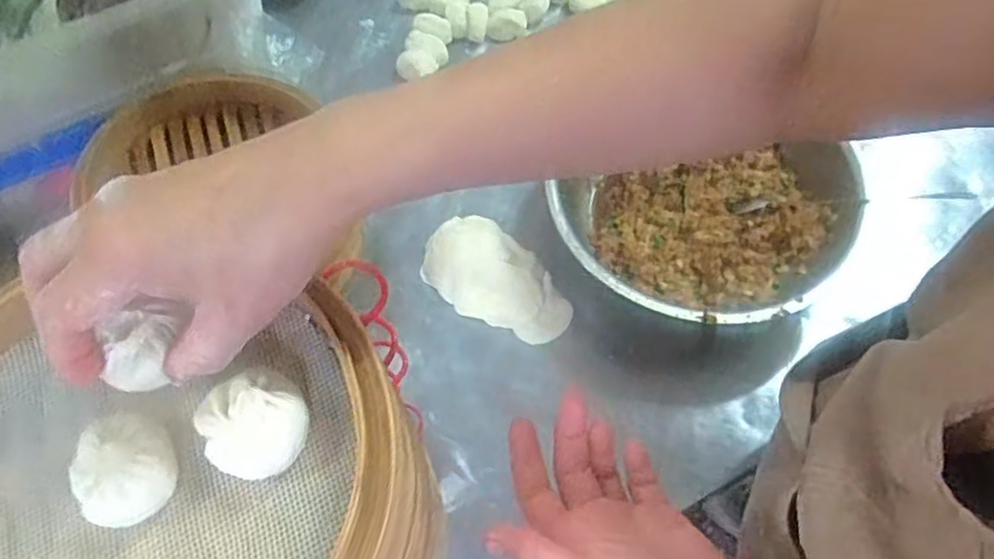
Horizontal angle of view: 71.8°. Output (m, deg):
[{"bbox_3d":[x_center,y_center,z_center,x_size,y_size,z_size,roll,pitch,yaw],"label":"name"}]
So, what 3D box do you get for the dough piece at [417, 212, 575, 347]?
[{"bbox_3d":[0.000,-0.002,0.640,0.147,0.028,0.079,30,68,16],"label":"dough piece"}]

